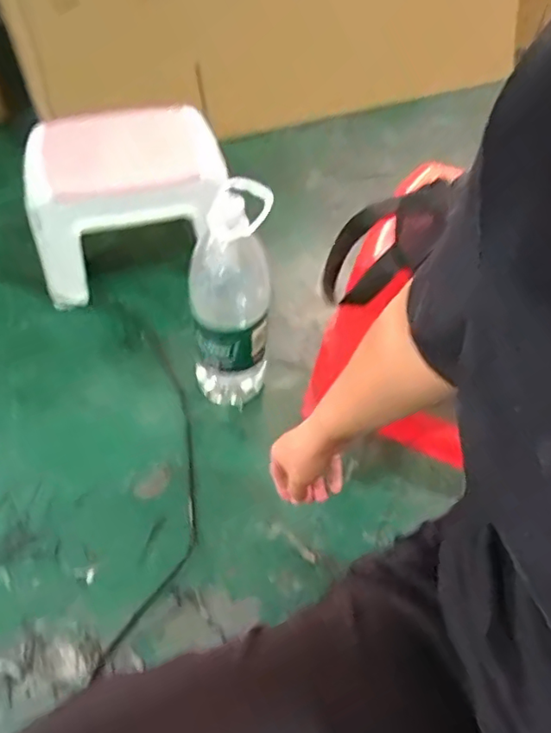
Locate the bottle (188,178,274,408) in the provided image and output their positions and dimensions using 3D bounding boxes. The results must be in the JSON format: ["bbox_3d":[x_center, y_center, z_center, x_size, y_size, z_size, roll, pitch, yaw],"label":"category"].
[{"bbox_3d":[-0.059,-0.078,0.751,0.096,0.316,0.098,0,53,-1],"label":"bottle"}]

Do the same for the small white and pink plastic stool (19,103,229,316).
[{"bbox_3d":[-0.251,-0.266,0.941,0.287,0.200,0.193,-17,55,-13],"label":"small white and pink plastic stool"}]

